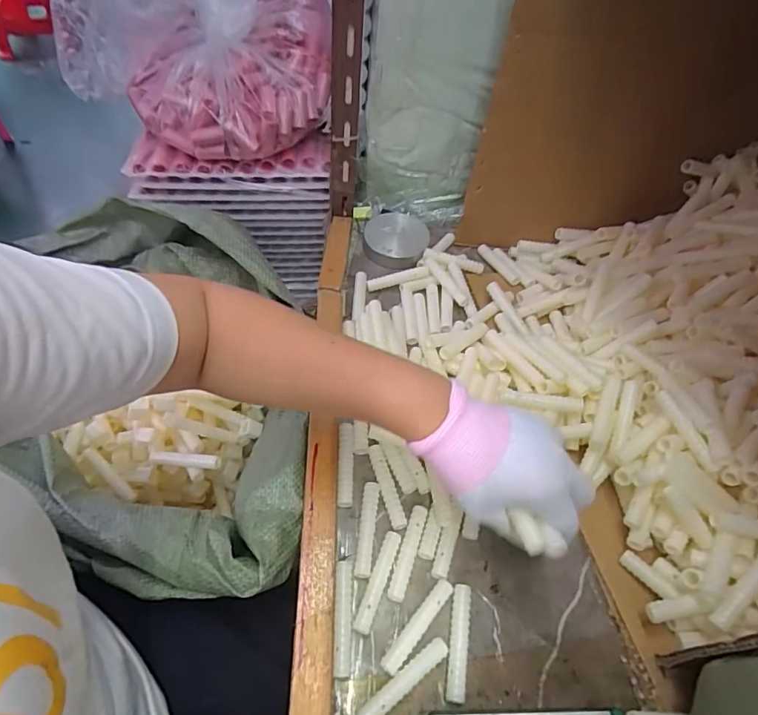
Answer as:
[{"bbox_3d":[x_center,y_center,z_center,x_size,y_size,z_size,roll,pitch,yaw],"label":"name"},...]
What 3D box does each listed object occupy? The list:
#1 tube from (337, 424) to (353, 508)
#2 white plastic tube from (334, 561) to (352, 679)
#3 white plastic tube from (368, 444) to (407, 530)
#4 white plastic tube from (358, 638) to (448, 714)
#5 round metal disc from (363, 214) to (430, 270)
[{"bbox_3d":[-0.032,0.101,0.448,0.014,0.012,0.076,1,52,-5],"label":"tube"},{"bbox_3d":[-0.028,0.200,0.371,0.013,0.016,0.078,2,52,-4],"label":"white plastic tube"},{"bbox_3d":[0.008,0.118,0.440,0.015,0.011,0.078,-12,54,-15],"label":"white plastic tube"},{"bbox_3d":[0.019,0.235,0.348,0.079,0.013,0.015,-28,60,-24],"label":"white plastic tube"},{"bbox_3d":[0.023,-0.160,0.641,0.083,0.016,0.098,8,52,1],"label":"round metal disc"}]

